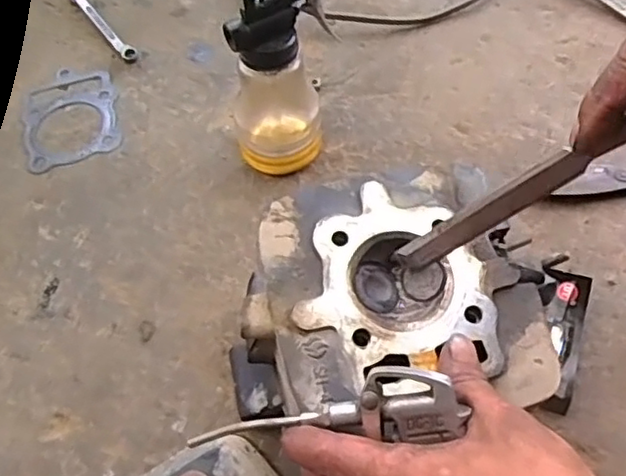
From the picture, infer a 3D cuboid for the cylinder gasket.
[{"bbox_3d":[-0.223,-0.114,0.588,0.085,0.004,0.119,-17,57,-4],"label":"cylinder gasket"}]

